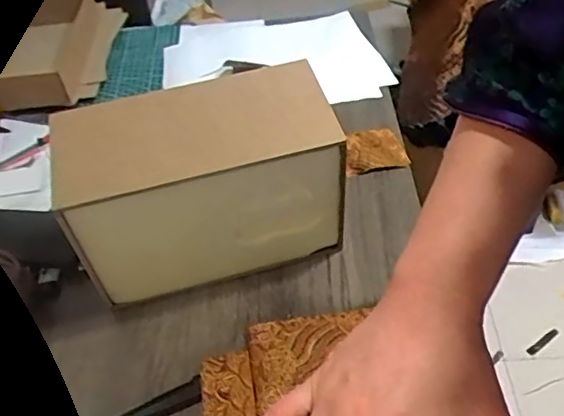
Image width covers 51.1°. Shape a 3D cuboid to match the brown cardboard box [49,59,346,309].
[{"bbox_3d":[-0.076,-0.018,0.609,0.257,0.187,0.123,-14,46,-6],"label":"brown cardboard box"}]

